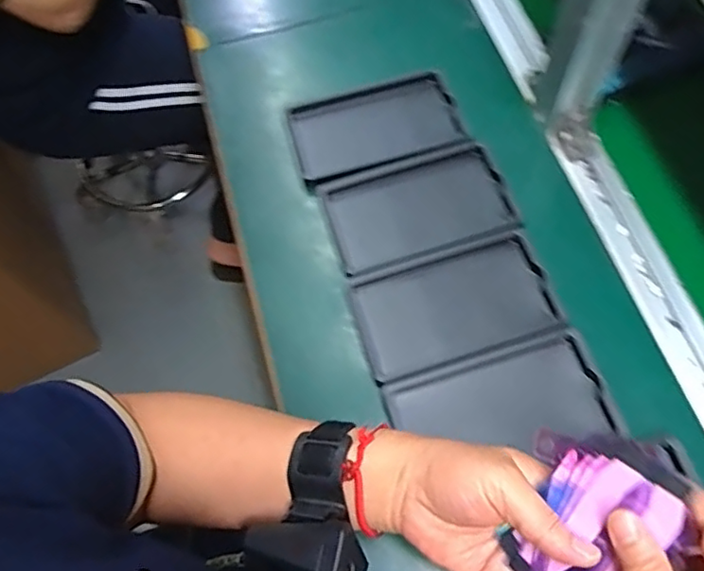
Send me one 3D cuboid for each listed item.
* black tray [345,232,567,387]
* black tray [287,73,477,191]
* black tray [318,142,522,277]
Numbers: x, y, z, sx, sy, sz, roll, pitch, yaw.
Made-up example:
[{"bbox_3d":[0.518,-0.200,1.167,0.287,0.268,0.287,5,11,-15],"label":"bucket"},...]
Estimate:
[{"bbox_3d":[0.081,0.016,0.485,0.154,0.016,0.096,-16,66,-6],"label":"black tray"},{"bbox_3d":[0.022,-0.152,0.564,0.153,0.014,0.097,-14,66,-5],"label":"black tray"},{"bbox_3d":[0.058,-0.071,0.521,0.154,0.012,0.098,-14,66,-5],"label":"black tray"}]

